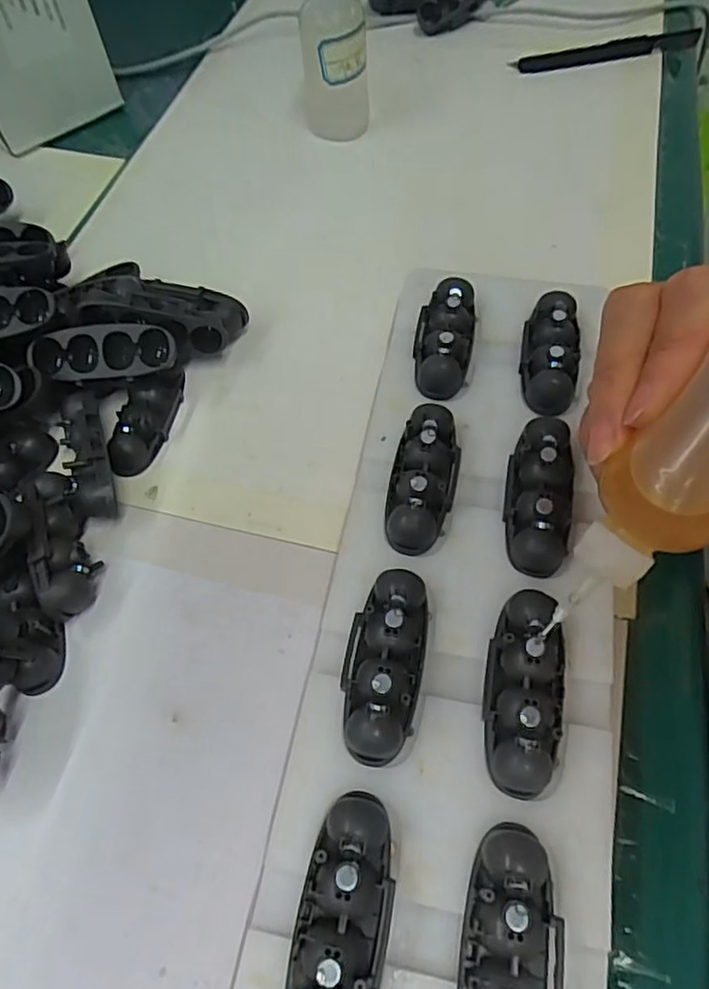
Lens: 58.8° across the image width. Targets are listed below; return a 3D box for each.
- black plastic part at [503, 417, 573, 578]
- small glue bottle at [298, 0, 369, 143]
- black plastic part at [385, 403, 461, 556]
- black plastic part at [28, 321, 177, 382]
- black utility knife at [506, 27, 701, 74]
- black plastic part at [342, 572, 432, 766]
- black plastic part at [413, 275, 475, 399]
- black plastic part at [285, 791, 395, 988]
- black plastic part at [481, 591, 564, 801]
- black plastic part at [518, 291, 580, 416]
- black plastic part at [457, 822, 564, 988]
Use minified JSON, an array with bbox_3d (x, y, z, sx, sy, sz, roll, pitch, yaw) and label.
[{"bbox_3d":[0.069,-0.001,0.236,0.023,0.017,0.059,9,61,8],"label":"black plastic part"},{"bbox_3d":[-0.012,-0.261,0.354,0.031,0.118,0.029,39,69,22],"label":"small glue bottle"},{"bbox_3d":[0.027,-0.007,0.242,0.024,0.016,0.061,10,61,9],"label":"black plastic part"},{"bbox_3d":[-0.112,-0.063,0.281,0.064,0.011,0.024,-5,96,2],"label":"black plastic part"},{"bbox_3d":[0.171,-0.301,0.427,0.128,0.012,0.009,-9,60,-2],"label":"black utility knife"},{"bbox_3d":[0.010,0.054,0.208,0.025,0.015,0.062,9,61,8],"label":"black plastic part"},{"bbox_3d":[0.040,-0.070,0.278,0.025,0.015,0.060,8,61,8],"label":"black plastic part"},{"bbox_3d":[-0.003,0.116,0.172,0.025,0.015,0.061,10,61,9],"label":"black plastic part"},{"bbox_3d":[0.054,0.060,0.199,0.023,0.020,0.061,9,61,8],"label":"black plastic part"},{"bbox_3d":[0.085,-0.062,0.271,0.023,0.016,0.060,10,61,9],"label":"black plastic part"},{"bbox_3d":[0.042,0.123,0.166,0.026,0.016,0.062,6,60,7],"label":"black plastic part"}]

